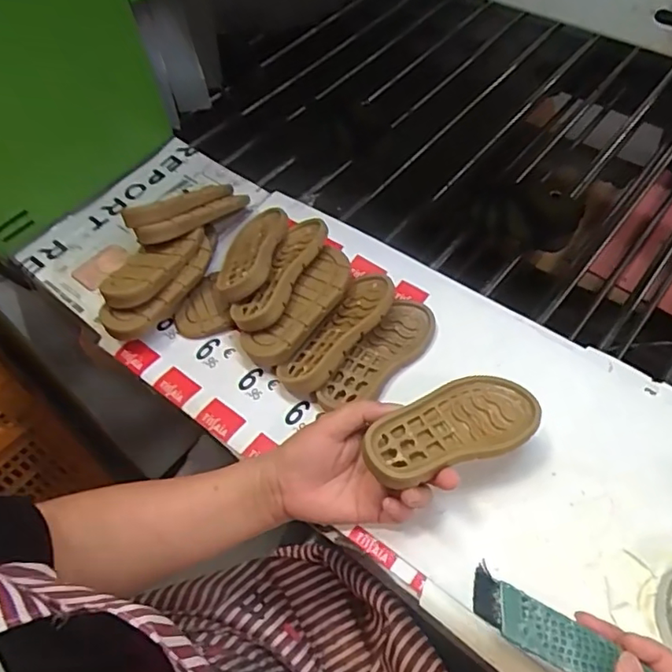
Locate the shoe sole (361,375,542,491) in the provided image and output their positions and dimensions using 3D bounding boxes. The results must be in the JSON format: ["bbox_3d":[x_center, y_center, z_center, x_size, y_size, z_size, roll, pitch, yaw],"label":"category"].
[{"bbox_3d":[0.087,0.068,0.433,0.139,0.016,0.066,-18,55,-22],"label":"shoe sole"}]

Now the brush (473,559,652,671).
[{"bbox_3d":[0.146,0.190,0.344,0.140,0.006,0.030,26,61,19],"label":"brush"}]

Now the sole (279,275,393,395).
[{"bbox_3d":[0.003,-0.003,0.535,0.052,0.021,0.139,14,54,48],"label":"sole"}]

